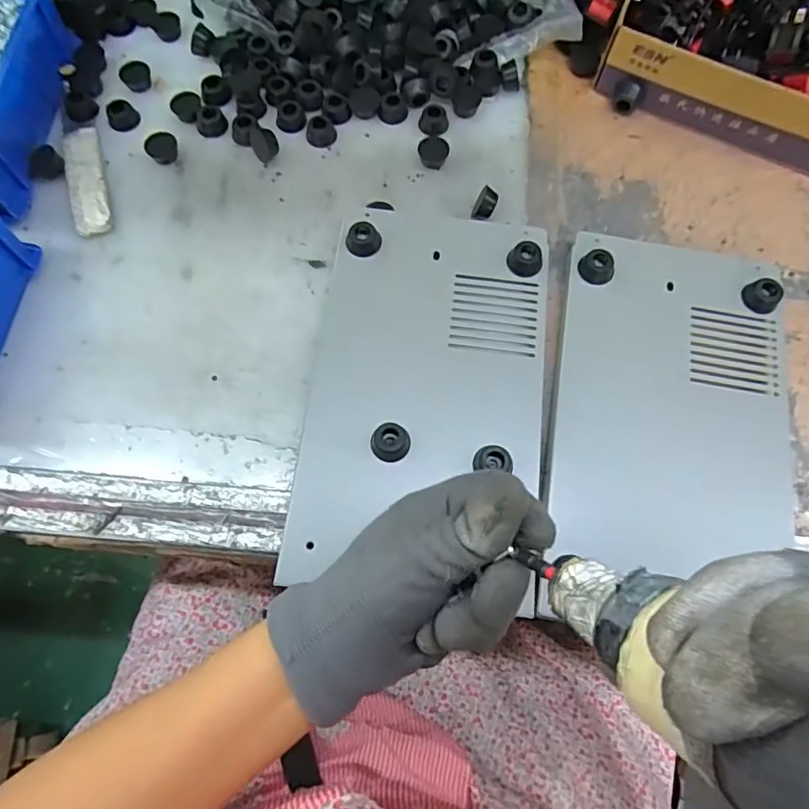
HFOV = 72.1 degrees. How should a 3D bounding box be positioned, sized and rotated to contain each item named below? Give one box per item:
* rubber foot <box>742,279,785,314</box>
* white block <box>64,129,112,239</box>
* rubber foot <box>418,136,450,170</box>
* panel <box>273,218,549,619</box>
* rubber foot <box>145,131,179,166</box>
[{"bbox_3d":[0.250,-0.076,0.388,0.022,0.011,0.023,0,72,-1],"label":"rubber foot"},{"bbox_3d":[-0.248,-0.175,0.432,0.028,0.009,0.098,-17,73,-6],"label":"white block"},{"bbox_3d":[0.023,-0.203,0.444,0.022,0.013,0.019,35,75,10],"label":"rubber foot"},{"bbox_3d":[0.016,-0.015,0.374,0.154,0.021,0.256,6,72,1],"label":"panel"},{"bbox_3d":[-0.193,-0.205,0.442,0.024,0.015,0.021,-31,75,-10],"label":"rubber foot"}]

